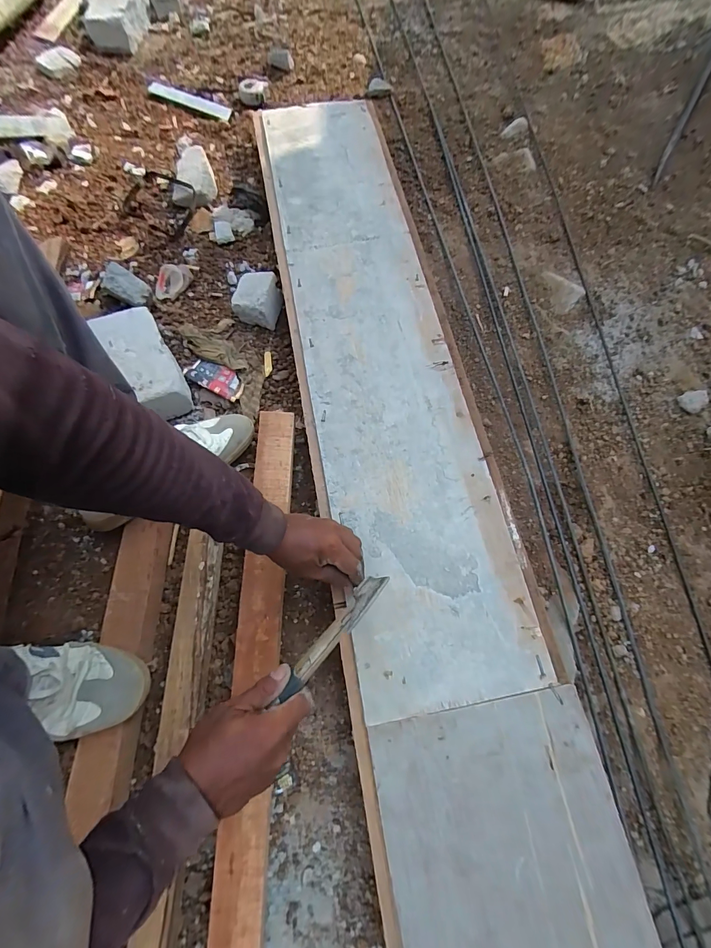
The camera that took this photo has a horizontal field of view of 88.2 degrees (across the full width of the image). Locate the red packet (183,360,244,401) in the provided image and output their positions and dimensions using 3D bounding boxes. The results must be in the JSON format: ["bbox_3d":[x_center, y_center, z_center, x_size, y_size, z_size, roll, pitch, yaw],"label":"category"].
[{"bbox_3d":[-0.268,-0.185,0.694,0.119,0.021,0.059,24,74,7],"label":"red packet"}]

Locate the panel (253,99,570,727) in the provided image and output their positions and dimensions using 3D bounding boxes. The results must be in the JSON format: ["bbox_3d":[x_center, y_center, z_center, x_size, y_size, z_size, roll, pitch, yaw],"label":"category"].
[{"bbox_3d":[0.023,-0.259,0.645,0.258,0.018,1.196,-11,71,-3],"label":"panel"}]

